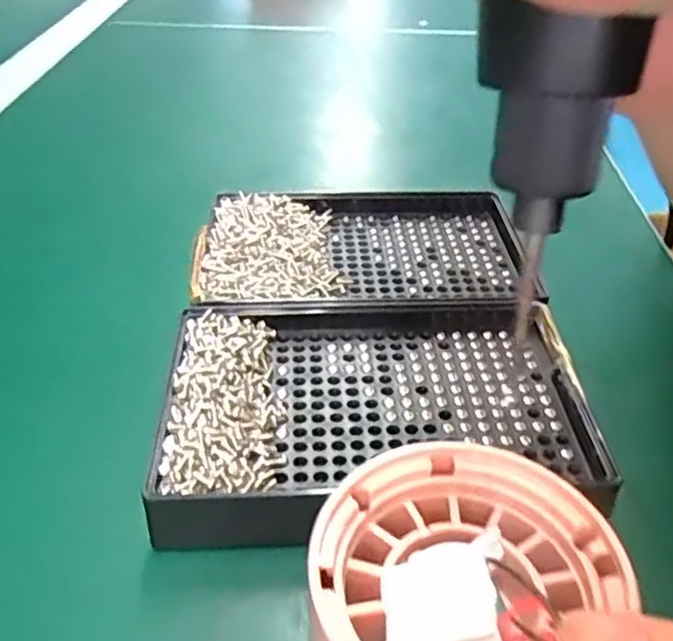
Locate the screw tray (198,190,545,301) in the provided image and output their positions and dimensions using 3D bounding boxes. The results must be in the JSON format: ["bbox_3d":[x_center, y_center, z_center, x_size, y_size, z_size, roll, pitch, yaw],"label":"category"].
[{"bbox_3d":[0.013,-0.033,0.301,0.142,0.019,0.089,-2,38,-5],"label":"screw tray"}]

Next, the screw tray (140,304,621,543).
[{"bbox_3d":[0.013,0.028,0.234,0.138,0.025,0.088,-3,38,-6],"label":"screw tray"}]

